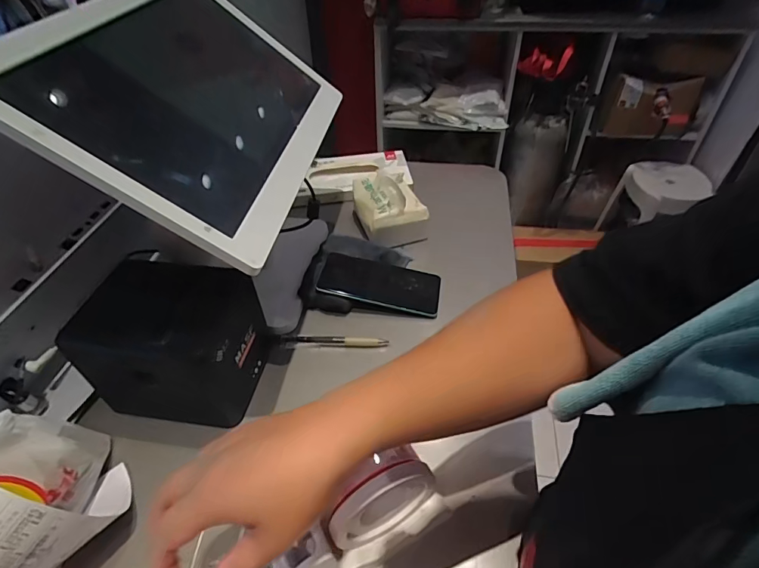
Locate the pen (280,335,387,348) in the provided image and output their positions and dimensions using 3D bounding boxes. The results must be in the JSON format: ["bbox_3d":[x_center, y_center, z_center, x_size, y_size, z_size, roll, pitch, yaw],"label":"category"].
[{"bbox_3d":[-0.056,0.070,0.542,0.131,0.012,0.016,-1,44,1],"label":"pen"}]

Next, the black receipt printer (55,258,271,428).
[{"bbox_3d":[-0.214,0.055,0.470,0.151,0.139,0.126,5,44,8],"label":"black receipt printer"}]

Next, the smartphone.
[{"bbox_3d":[0.002,-0.002,0.589,0.159,0.011,0.072,13,49,0],"label":"smartphone"}]

